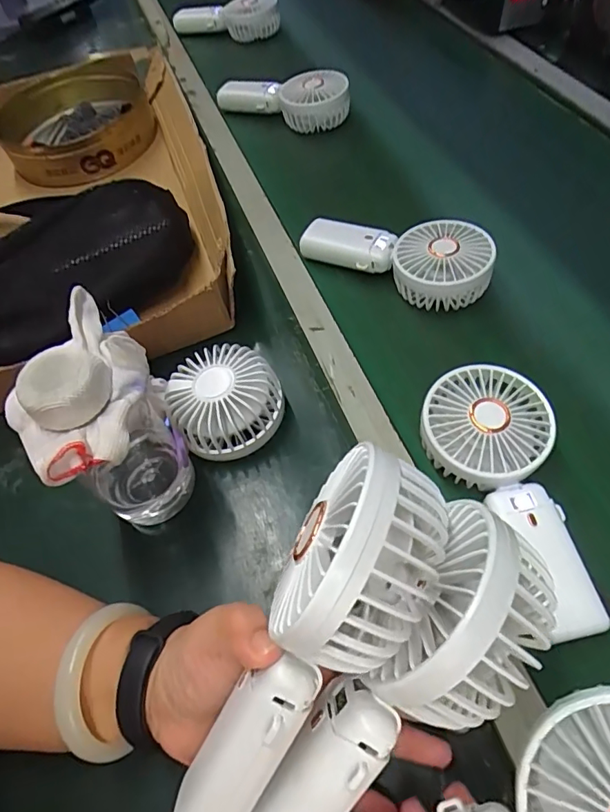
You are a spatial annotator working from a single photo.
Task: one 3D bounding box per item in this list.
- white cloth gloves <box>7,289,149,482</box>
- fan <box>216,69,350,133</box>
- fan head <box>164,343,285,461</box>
[{"bbox_3d":[-0.130,-0.019,0.277,0.074,0.039,0.117,-27,57,-16],"label":"white cloth gloves"},{"bbox_3d":[-0.030,-0.418,0.676,0.182,0.055,0.075,23,58,18],"label":"fan"},{"bbox_3d":[-0.061,-0.003,0.383,0.081,0.047,0.079,-19,55,-11],"label":"fan head"}]

